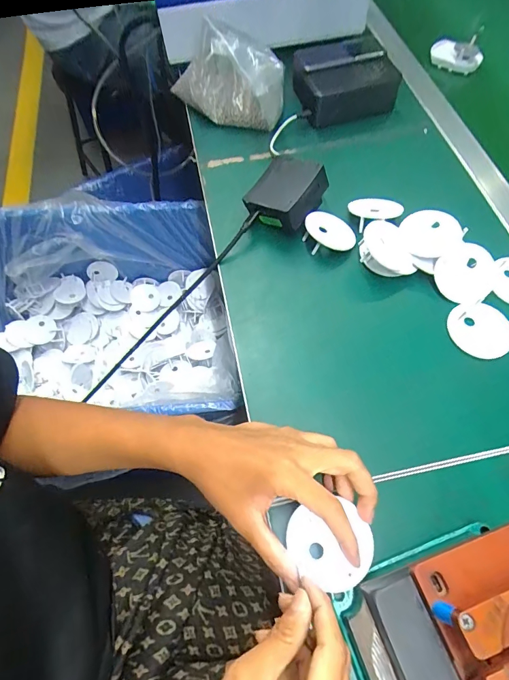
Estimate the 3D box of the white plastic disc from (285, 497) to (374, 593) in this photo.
[{"bbox_3d":[0.056,0.153,0.284,0.061,0.009,0.056,0,62,1],"label":"white plastic disc"}]

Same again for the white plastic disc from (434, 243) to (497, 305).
[{"bbox_3d":[0.227,-0.071,0.406,0.071,0.004,0.057,-32,79,-9],"label":"white plastic disc"}]

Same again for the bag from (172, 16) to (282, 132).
[{"bbox_3d":[-0.043,-0.351,0.525,0.181,0.116,0.054,27,65,14],"label":"bag"}]

